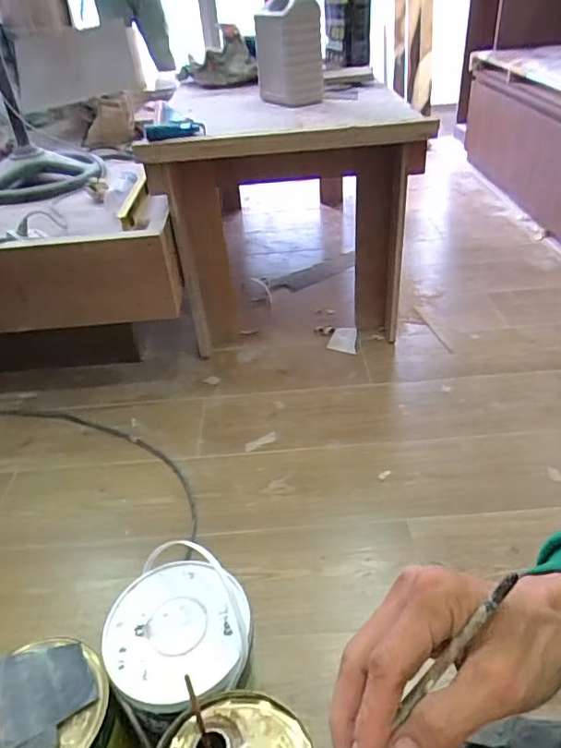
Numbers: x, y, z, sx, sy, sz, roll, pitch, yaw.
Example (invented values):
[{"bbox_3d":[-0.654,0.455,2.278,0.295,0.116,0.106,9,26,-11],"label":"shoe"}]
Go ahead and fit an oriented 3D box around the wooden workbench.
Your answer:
[{"bbox_3d":[0.023,-0.445,1.502,0.585,0.575,0.669,-4,37,0],"label":"wooden workbench"}]

